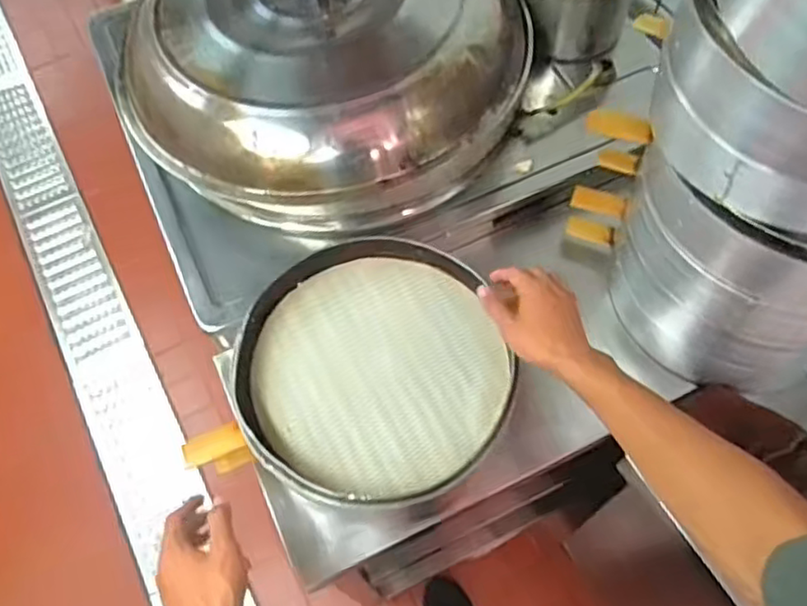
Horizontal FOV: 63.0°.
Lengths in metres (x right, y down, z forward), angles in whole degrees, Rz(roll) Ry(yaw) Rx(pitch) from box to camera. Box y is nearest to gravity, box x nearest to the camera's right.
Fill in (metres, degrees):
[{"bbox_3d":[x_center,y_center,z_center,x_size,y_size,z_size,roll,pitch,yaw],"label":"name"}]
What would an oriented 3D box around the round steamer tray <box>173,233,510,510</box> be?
[{"bbox_3d":[-0.034,0.063,0.685,0.278,0.046,0.284,-1,62,2],"label":"round steamer tray"}]

